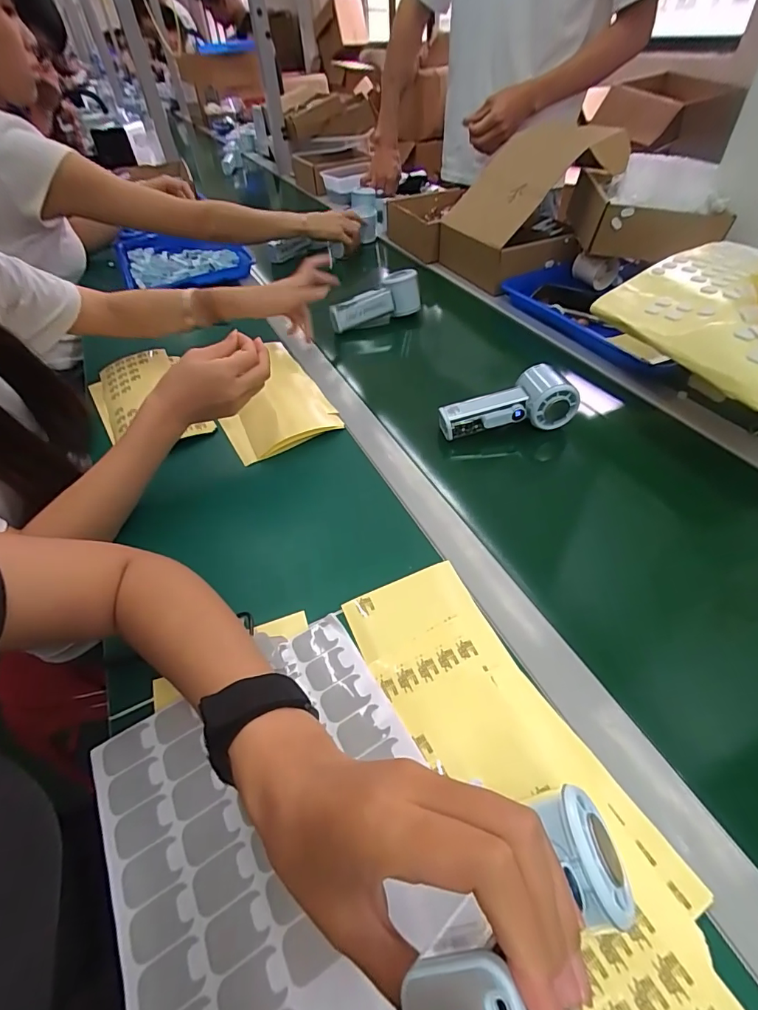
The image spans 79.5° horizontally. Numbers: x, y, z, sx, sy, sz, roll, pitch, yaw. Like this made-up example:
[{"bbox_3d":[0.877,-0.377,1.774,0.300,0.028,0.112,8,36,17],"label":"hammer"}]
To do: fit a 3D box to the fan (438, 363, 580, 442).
[{"bbox_3d":[0.148,-0.120,0.533,0.154,0.054,0.060,-11,47,-7],"label":"fan"}]

